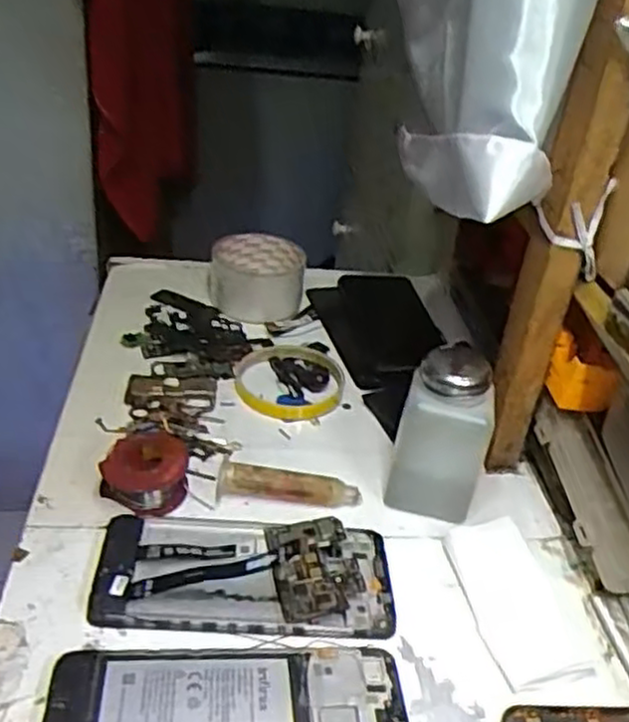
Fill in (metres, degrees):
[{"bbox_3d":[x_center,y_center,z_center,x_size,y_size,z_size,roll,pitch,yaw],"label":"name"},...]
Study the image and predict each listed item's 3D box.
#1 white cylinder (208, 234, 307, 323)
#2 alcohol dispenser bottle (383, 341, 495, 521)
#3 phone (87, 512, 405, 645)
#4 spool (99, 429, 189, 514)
[{"bbox_3d":[-0.052,-0.078,0.673,0.086,0.047,0.080,4,32,-7],"label":"white cylinder"},{"bbox_3d":[0.082,0.044,0.464,0.056,0.101,0.045,14,32,10],"label":"alcohol dispenser bottle"},{"bbox_3d":[-0.036,0.108,0.398,0.157,0.028,0.075,4,32,-7],"label":"phone"},{"bbox_3d":[-0.101,0.067,0.452,0.047,0.032,0.040,13,32,8],"label":"spool"}]

